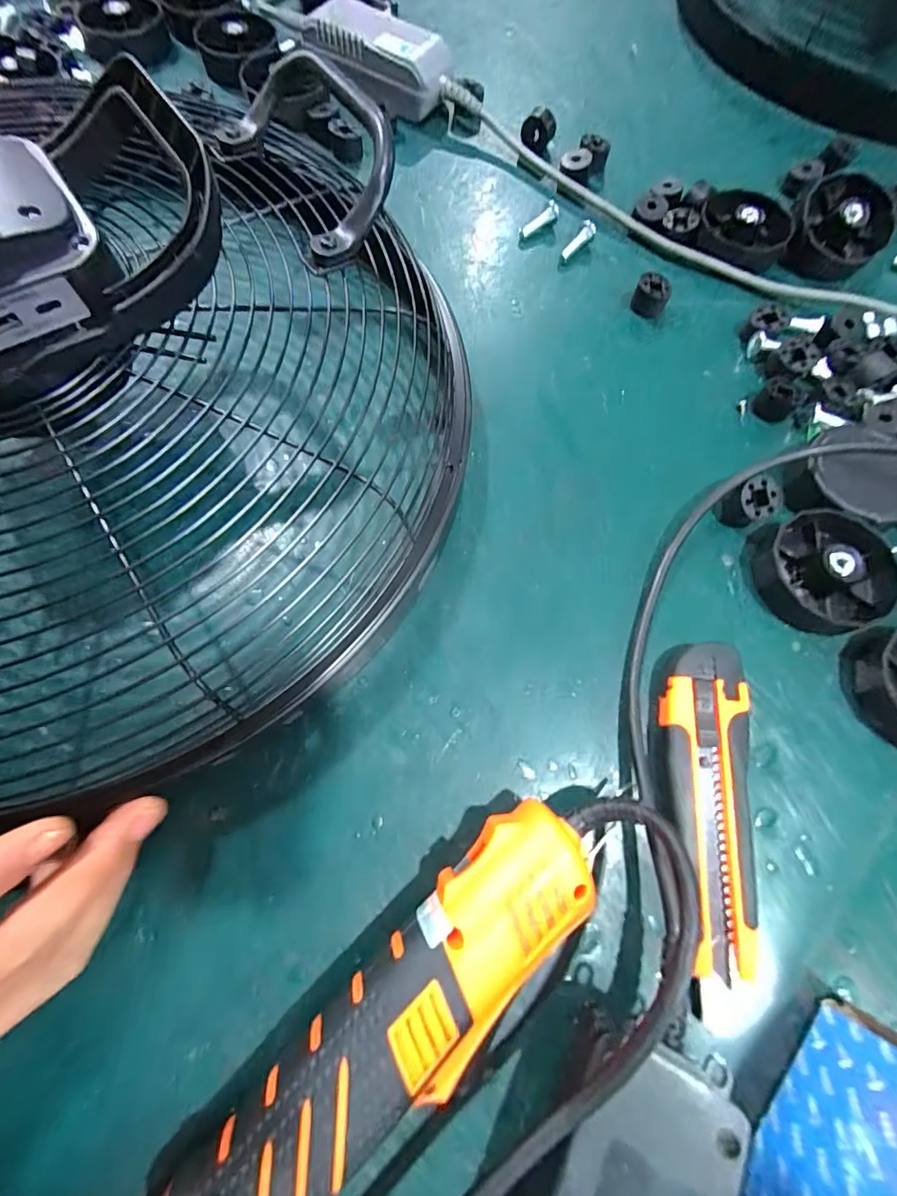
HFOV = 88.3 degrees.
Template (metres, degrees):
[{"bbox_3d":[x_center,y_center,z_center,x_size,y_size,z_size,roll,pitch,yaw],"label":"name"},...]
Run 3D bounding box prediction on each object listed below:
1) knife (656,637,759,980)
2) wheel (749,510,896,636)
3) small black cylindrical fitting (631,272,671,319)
[{"bbox_3d":[0.124,0.092,0.218,0.045,0.018,0.141,8,71,1],"label":"knife"},{"bbox_3d":[0.212,-0.017,0.256,0.071,0.021,0.068,1,71,-2],"label":"wheel"},{"bbox_3d":[0.145,-0.216,0.329,0.024,0.020,0.019,28,72,7],"label":"small black cylindrical fitting"}]

